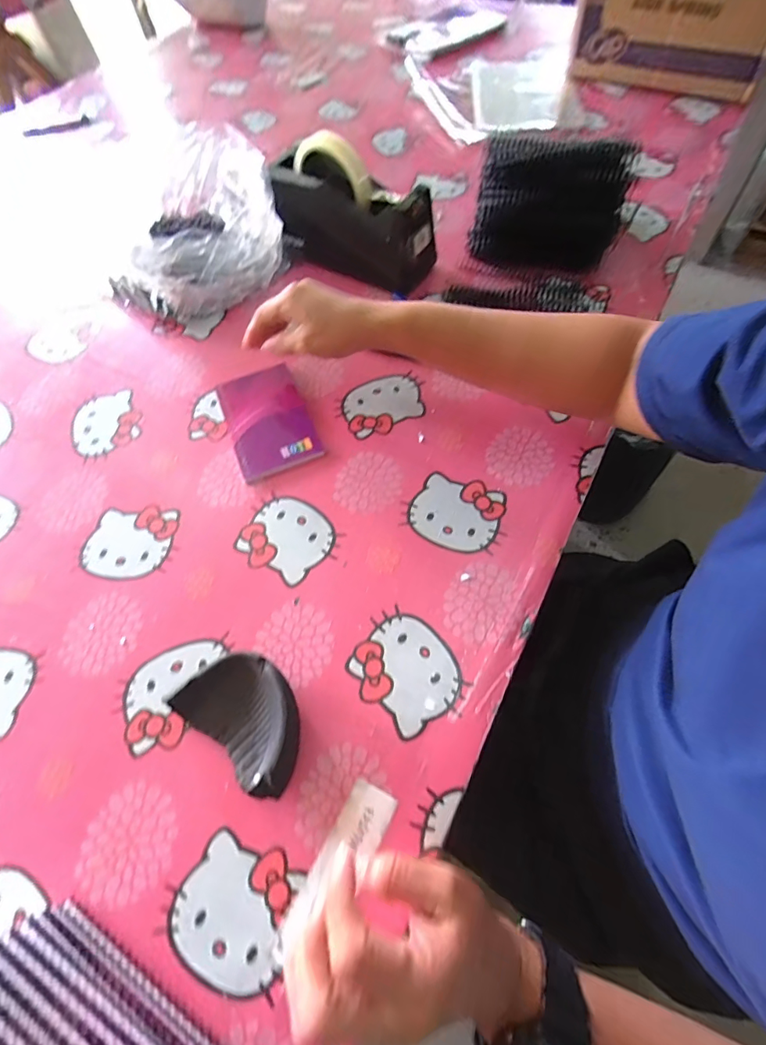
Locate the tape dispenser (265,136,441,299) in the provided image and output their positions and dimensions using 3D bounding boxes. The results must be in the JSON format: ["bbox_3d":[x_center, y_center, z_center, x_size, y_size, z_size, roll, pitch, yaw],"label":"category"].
[{"bbox_3d":[-0.034,-0.358,0.539,0.185,0.123,0.075,26,66,16],"label":"tape dispenser"}]

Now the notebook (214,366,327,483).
[{"bbox_3d":[-0.117,-0.105,0.470,0.080,0.010,0.131,-21,62,-8],"label":"notebook"}]

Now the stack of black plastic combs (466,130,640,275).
[{"bbox_3d":[0.189,-0.361,0.535,0.168,0.110,0.084,2,62,4],"label":"stack of black plastic combs"}]

